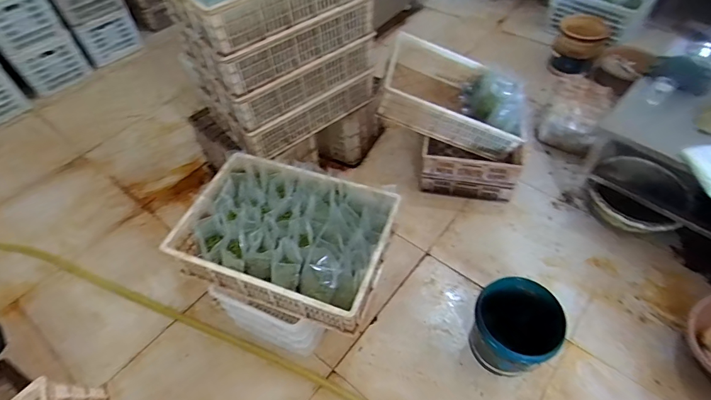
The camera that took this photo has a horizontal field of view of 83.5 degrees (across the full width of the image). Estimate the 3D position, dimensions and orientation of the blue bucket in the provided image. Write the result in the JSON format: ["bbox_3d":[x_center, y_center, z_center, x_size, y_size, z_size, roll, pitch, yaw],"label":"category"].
[{"bbox_3d":[0.514,0.440,1.333,0.248,0.259,0.256,-2,52,2],"label":"blue bucket"}]

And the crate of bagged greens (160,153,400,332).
[{"bbox_3d":[-0.220,0.112,1.277,0.638,0.204,0.444,13,54,13],"label":"crate of bagged greens"}]

